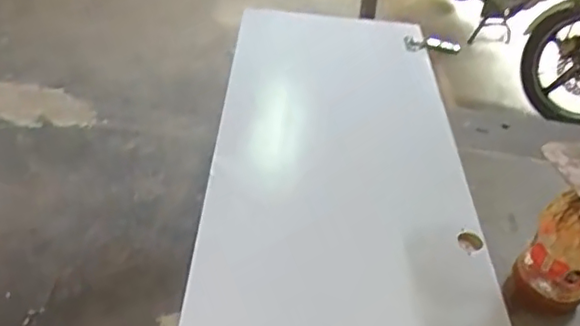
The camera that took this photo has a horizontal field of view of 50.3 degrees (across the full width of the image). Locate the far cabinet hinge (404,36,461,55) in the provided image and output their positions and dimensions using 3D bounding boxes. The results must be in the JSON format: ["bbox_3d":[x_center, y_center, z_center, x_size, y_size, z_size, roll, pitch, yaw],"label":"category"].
[{"bbox_3d":[0.302,-0.254,1.317,0.119,0.032,0.038,-2,38,-10],"label":"far cabinet hinge"}]

